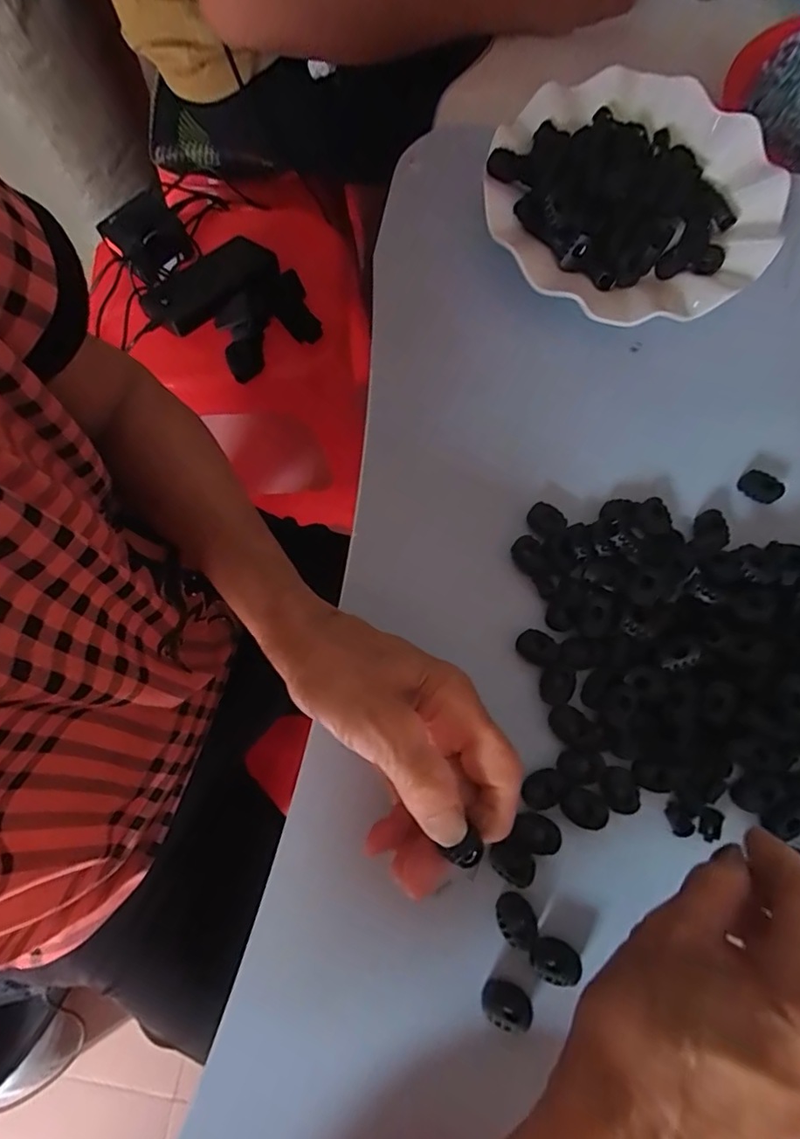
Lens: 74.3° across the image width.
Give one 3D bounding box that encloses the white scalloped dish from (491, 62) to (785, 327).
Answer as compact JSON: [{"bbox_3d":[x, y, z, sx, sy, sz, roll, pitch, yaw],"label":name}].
[{"bbox_3d":[0.140,-0.233,0.325,0.177,0.029,0.174,0,74,0],"label":"white scalloped dish"}]

